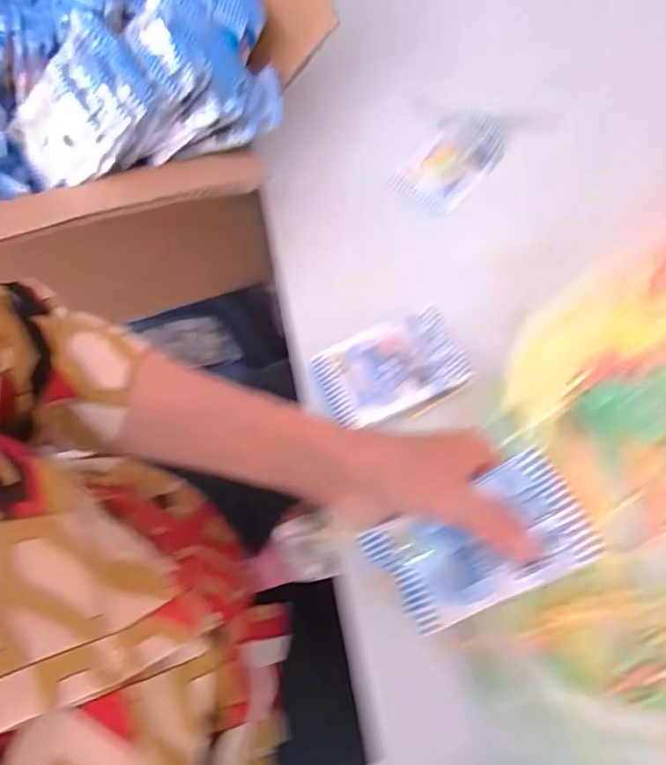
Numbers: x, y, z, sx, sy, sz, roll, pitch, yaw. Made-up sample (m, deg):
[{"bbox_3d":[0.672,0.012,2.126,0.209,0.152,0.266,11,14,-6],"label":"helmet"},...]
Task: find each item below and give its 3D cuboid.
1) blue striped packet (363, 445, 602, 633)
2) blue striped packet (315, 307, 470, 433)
[{"bbox_3d":[0.078,0.090,0.307,0.115,0.008,0.062,-32,74,18],"label":"blue striped packet"},{"bbox_3d":[0.047,-0.012,0.446,0.112,0.010,0.068,-23,73,-6],"label":"blue striped packet"}]

